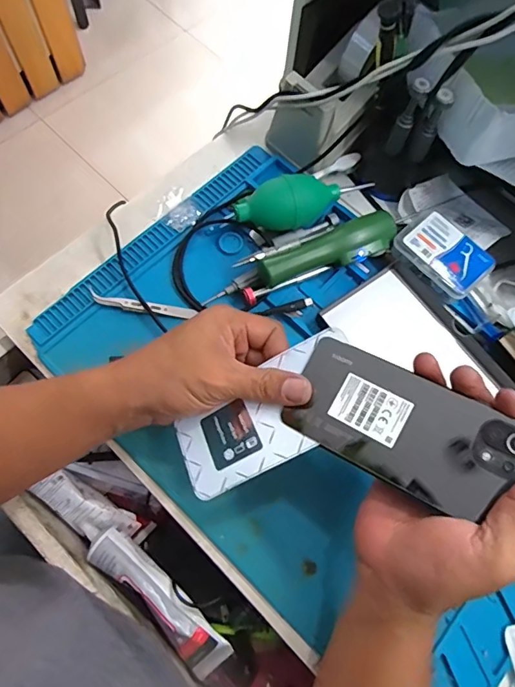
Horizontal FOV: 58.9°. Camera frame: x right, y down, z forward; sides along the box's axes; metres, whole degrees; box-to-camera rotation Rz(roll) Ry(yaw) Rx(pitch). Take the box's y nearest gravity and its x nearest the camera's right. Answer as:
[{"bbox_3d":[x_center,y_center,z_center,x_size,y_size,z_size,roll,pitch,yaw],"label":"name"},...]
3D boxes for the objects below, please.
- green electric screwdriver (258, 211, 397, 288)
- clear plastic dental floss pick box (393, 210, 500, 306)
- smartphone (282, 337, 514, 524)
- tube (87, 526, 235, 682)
[{"bbox_3d":[0.068,-0.087,0.437,0.135,0.027,0.035,-22,73,-10],"label":"green electric screwdriver"},{"bbox_3d":[0.176,-0.084,0.436,0.055,0.023,0.085,-42,78,-15],"label":"clear plastic dental floss pick box"},{"bbox_3d":[0.096,0.056,0.304,0.149,0.004,0.072,25,81,22],"label":"smartphone"},{"bbox_3d":[-0.087,0.221,0.392,0.145,0.030,0.039,41,73,10],"label":"tube"}]

